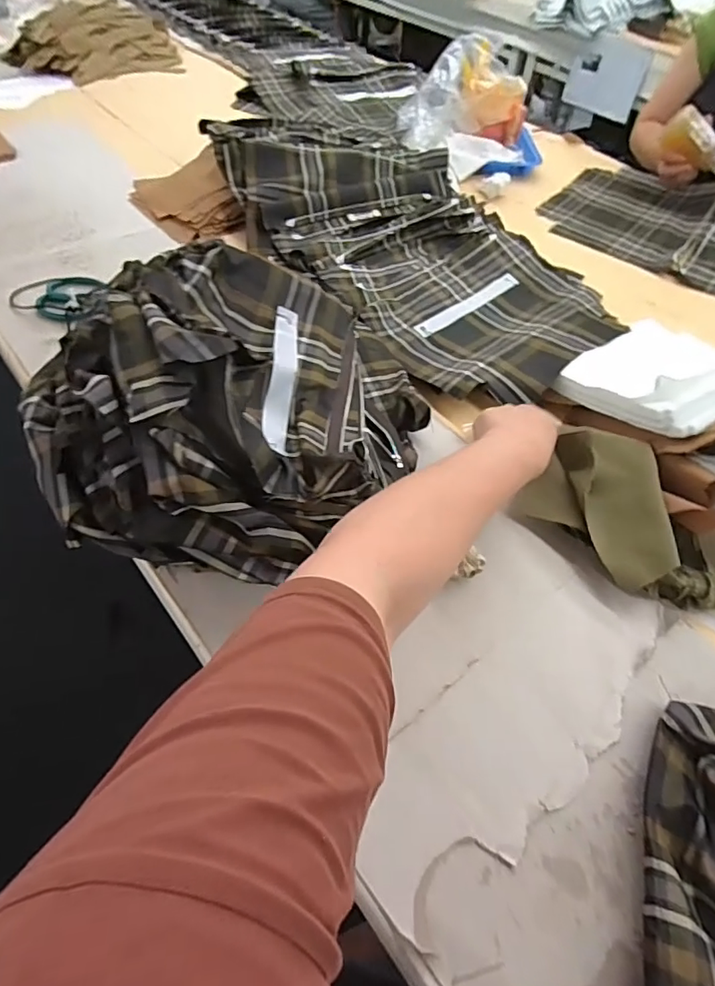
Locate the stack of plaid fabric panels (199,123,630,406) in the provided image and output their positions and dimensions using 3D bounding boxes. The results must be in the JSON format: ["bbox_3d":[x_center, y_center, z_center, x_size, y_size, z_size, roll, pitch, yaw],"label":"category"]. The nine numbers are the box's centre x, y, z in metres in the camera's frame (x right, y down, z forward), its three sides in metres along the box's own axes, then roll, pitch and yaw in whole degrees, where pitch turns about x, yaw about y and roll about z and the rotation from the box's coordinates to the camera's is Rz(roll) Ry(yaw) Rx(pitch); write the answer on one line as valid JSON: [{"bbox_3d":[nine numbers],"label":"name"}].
[{"bbox_3d":[0.095,-0.385,0.813,0.437,0.081,0.660,-19,57,-18],"label":"stack of plaid fabric panels"}]

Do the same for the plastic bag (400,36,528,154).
[{"bbox_3d":[0.204,-0.768,1.014,0.244,0.146,0.119,11,54,3],"label":"plastic bag"}]

